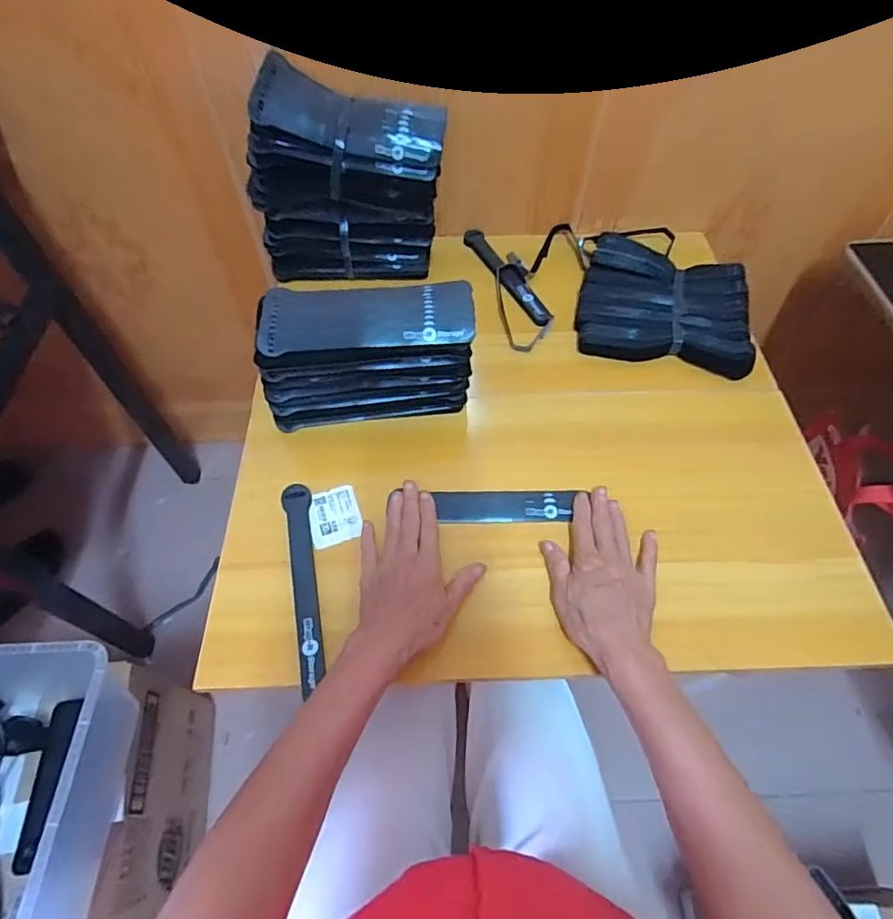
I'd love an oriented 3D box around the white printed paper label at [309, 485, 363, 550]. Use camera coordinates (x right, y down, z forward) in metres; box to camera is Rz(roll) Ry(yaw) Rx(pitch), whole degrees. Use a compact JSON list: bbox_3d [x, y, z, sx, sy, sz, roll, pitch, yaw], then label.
[{"bbox_3d":[-0.108,0.054,0.521,0.047,0.004,0.062,-13,56,-14],"label":"white printed paper label"}]

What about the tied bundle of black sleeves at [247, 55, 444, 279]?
[{"bbox_3d":[-0.115,-0.331,0.641,0.221,0.202,0.087,-1,58,-1],"label":"tied bundle of black sleeves"}]

